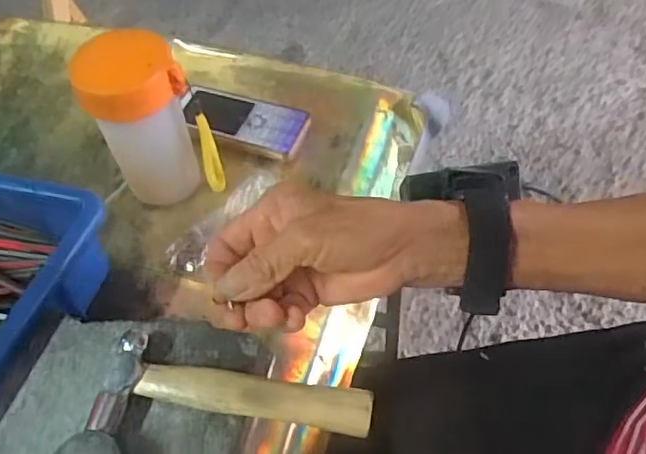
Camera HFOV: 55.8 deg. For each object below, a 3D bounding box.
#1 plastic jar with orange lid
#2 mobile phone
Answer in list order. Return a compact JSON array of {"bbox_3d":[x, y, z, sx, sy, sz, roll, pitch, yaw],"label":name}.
[{"bbox_3d":[-0.136,-0.075,0.463,0.068,0.141,0.057,-30,56,-17],"label":"plastic jar with orange lid"},{"bbox_3d":[-0.074,-0.095,0.552,0.120,0.017,0.054,18,56,18],"label":"mobile phone"}]

